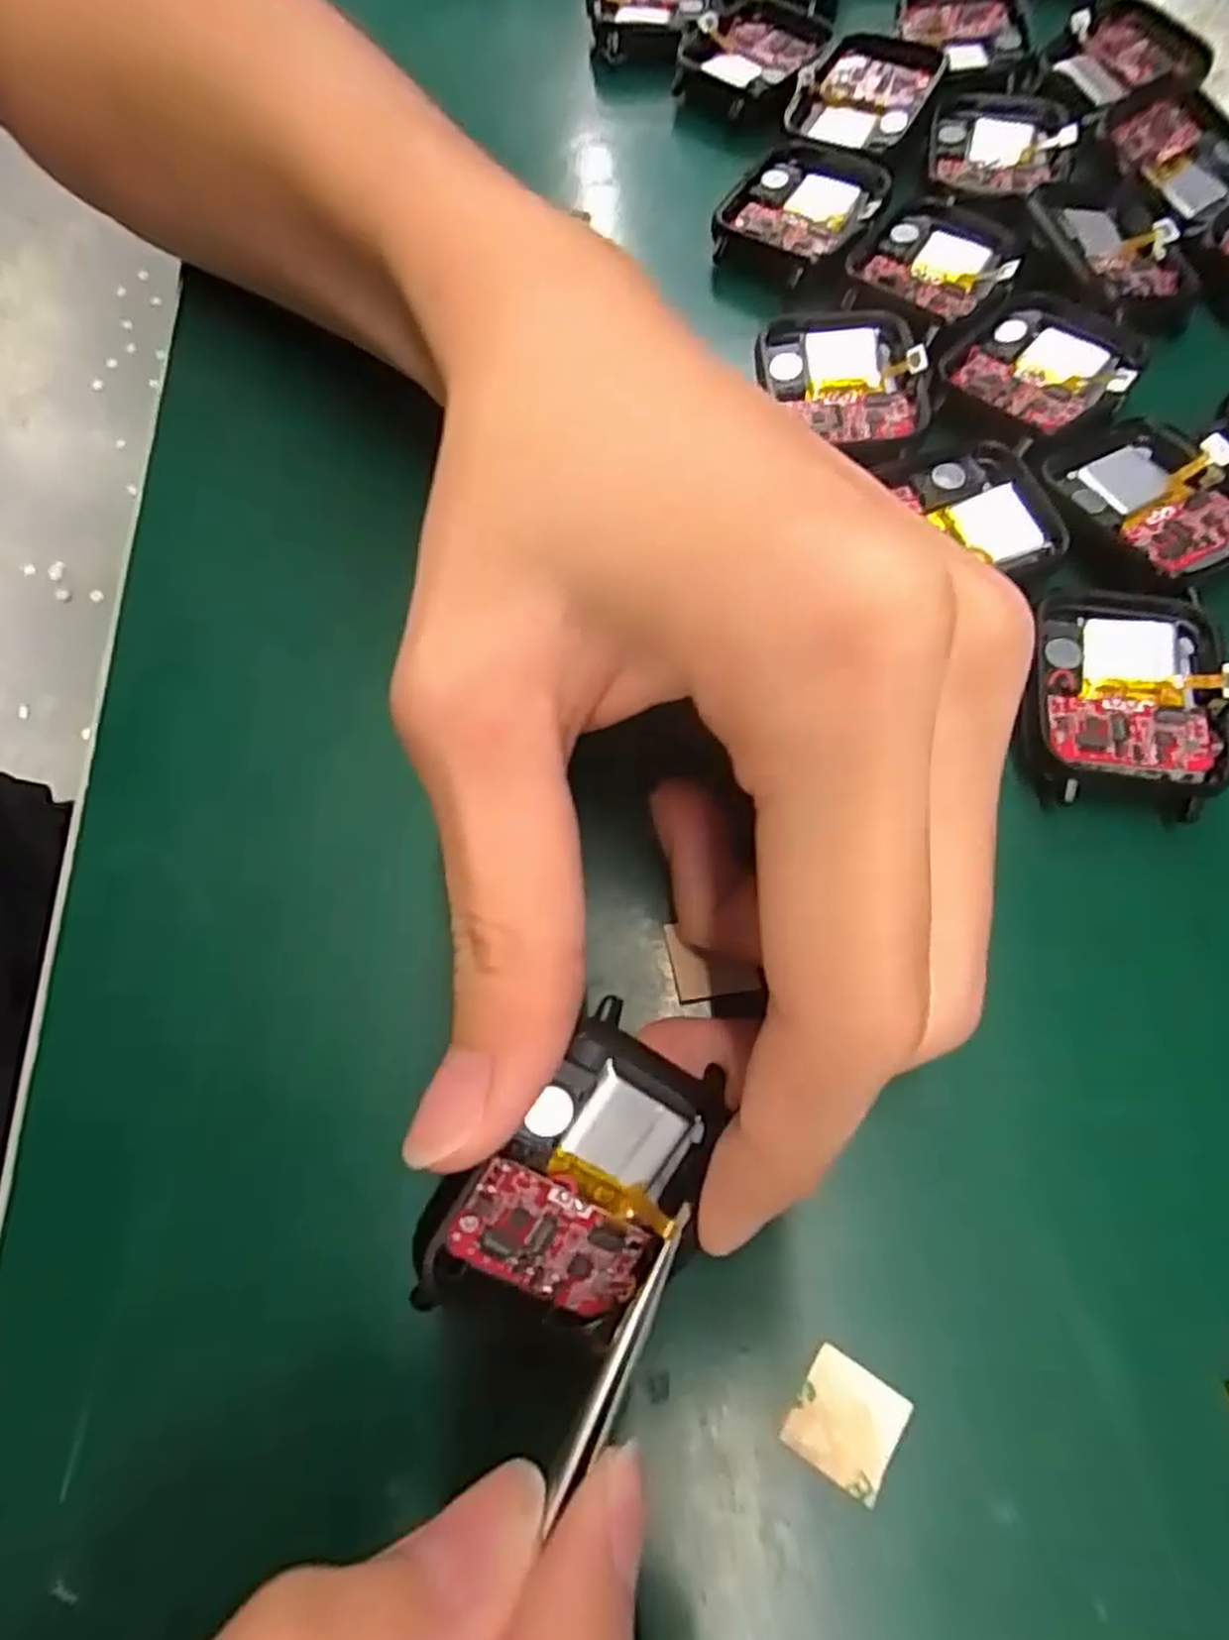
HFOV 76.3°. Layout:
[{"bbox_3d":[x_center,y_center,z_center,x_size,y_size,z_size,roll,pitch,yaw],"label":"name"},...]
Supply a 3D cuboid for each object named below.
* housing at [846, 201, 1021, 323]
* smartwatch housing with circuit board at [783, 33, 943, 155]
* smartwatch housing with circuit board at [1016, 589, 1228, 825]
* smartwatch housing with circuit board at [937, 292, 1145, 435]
[{"bbox_3d":[0.082,-0.143,0.199,0.035,0.006,0.044,32,72,13],"label":"housing"},{"bbox_3d":[0.071,-0.209,0.223,0.035,0.006,0.041,29,71,12],"label":"smartwatch housing with circuit board"},{"bbox_3d":[0.101,-0.025,0.153,0.037,0.009,0.045,16,69,7],"label":"smartwatch housing with circuit board"},{"bbox_3d":[0.101,-0.108,0.183,0.037,0.005,0.036,-40,73,-14],"label":"smartwatch housing with circuit board"}]

